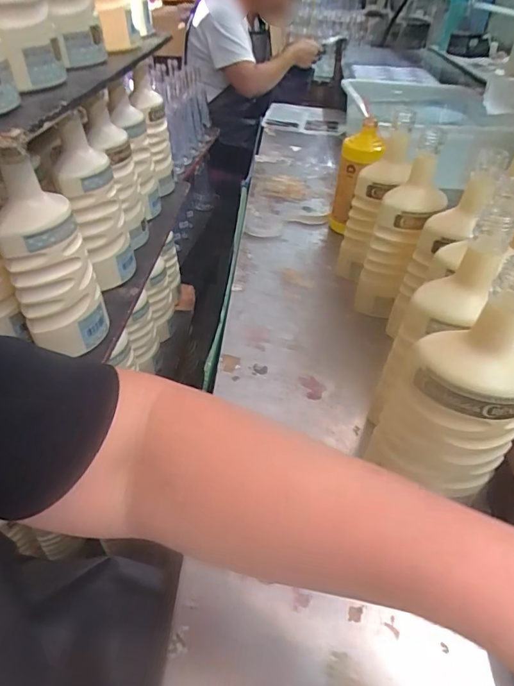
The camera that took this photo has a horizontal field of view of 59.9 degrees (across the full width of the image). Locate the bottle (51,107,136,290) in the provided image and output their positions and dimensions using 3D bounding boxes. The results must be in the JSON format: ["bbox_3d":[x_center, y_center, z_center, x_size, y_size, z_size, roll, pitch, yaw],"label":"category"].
[{"bbox_3d":[-0.213,-0.172,0.592,0.072,0.205,0.065,-10,43,-11],"label":"bottle"}]

